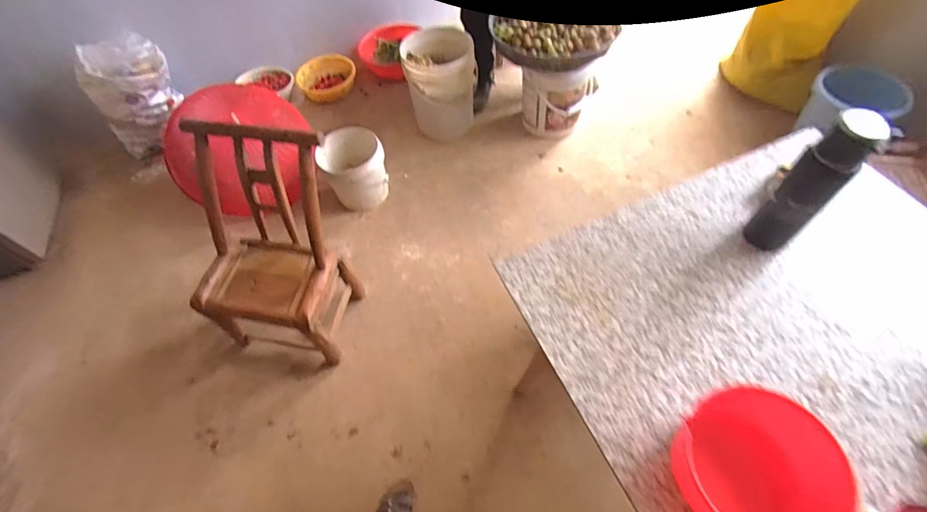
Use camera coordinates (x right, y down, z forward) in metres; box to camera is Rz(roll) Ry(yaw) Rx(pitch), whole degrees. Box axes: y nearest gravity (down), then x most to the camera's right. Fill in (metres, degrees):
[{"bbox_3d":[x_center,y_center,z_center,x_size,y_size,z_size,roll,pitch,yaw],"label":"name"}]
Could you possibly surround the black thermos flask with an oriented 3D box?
[{"bbox_3d":[0.558,-0.107,0.697,0.064,0.265,0.071,-39,66,-18],"label":"black thermos flask"}]

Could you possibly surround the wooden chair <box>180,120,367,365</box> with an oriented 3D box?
[{"bbox_3d":[-0.569,-0.014,1.237,0.384,0.616,0.390,9,61,7],"label":"wooden chair"}]

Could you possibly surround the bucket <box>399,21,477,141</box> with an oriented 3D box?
[{"bbox_3d":[-0.091,-0.743,1.850,0.304,0.339,0.344,-4,60,0],"label":"bucket"}]

